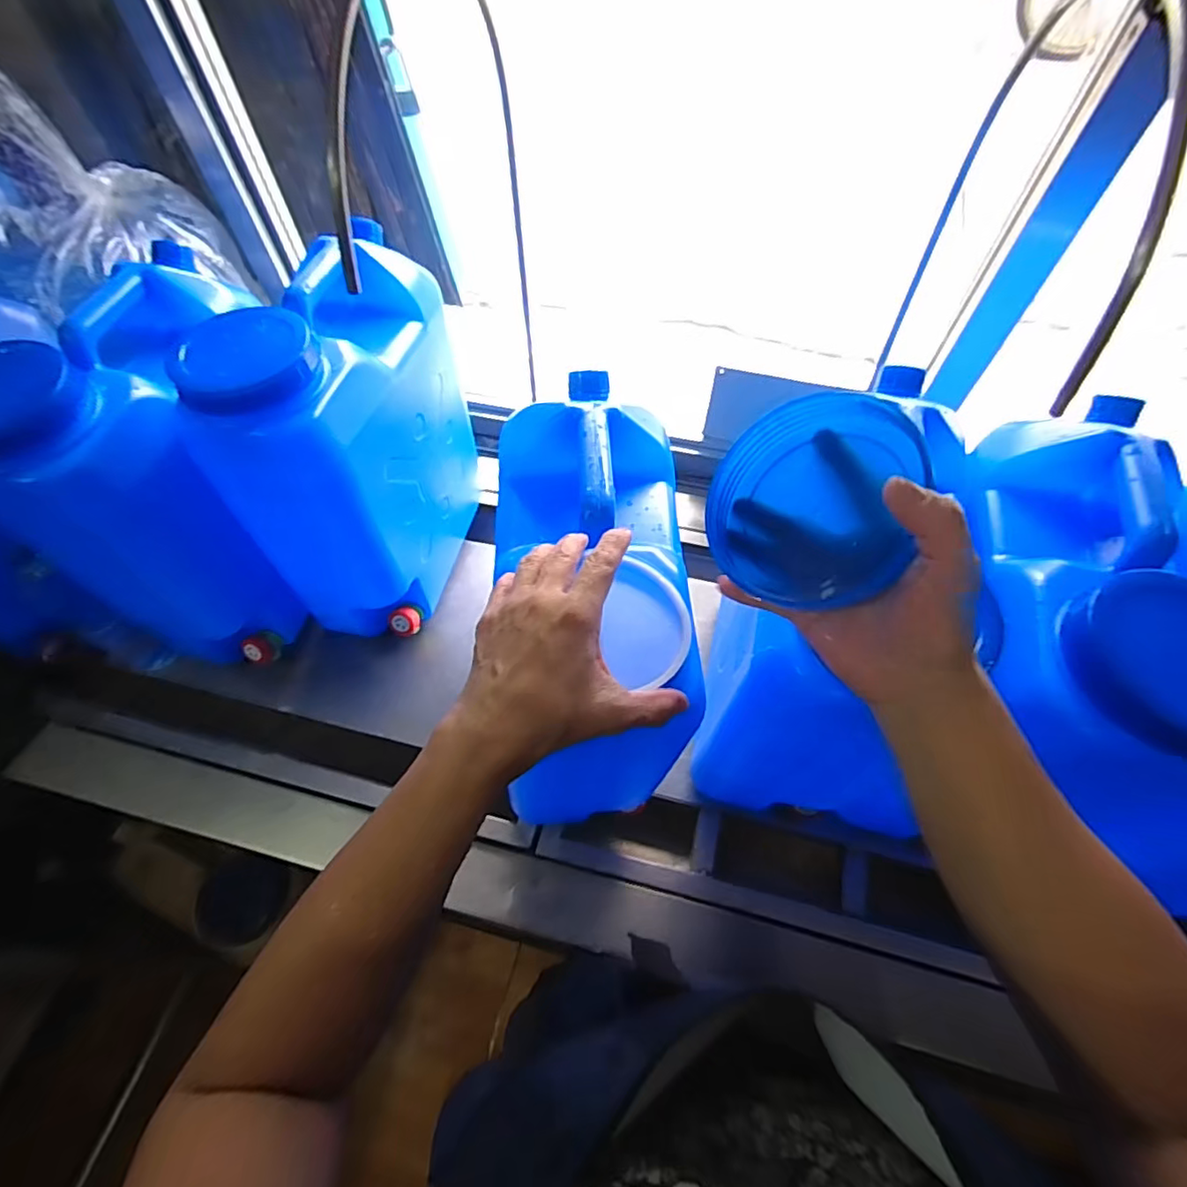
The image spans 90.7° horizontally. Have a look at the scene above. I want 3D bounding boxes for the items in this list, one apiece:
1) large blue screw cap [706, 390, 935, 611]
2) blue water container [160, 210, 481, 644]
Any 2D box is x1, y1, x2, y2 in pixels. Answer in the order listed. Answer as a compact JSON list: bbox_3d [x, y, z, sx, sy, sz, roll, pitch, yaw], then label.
[{"bbox_3d":[0.124,-0.054,0.337,0.117,0.024,0.117,18,88,41],"label":"large blue screw cap"},{"bbox_3d":[-0.272,-0.183,0.717,0.144,0.398,0.319,8,60,5],"label":"blue water container"}]

